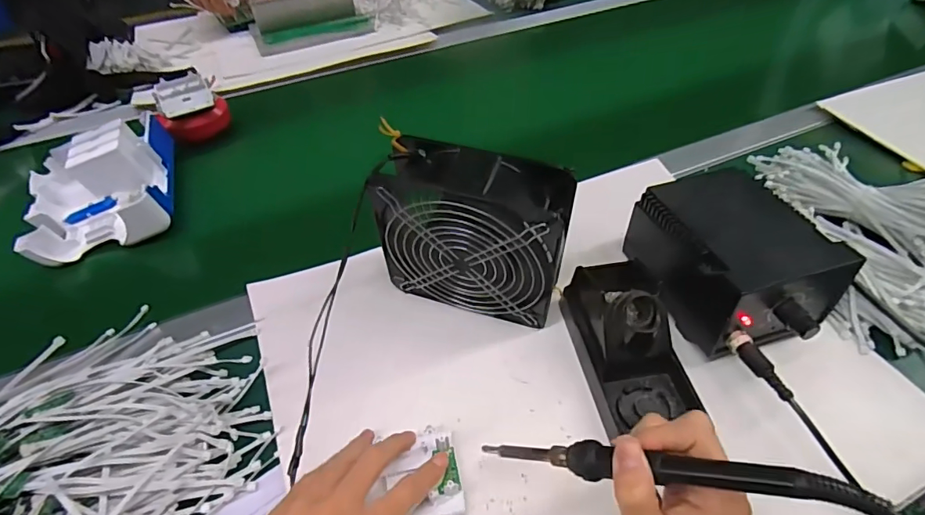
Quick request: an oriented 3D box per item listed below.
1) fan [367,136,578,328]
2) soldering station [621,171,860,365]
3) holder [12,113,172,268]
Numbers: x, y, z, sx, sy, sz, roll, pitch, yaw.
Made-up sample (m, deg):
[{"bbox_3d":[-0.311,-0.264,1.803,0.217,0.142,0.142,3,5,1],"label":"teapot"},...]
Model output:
[{"bbox_3d":[0.009,-0.014,0.416,0.149,0.161,0.056,13,51,13],"label":"fan"},{"bbox_3d":[0.243,0.004,0.439,0.122,0.088,0.163,-14,50,-9],"label":"soldering station"},{"bbox_3d":[-0.408,-0.083,0.546,0.146,0.056,0.166,-20,51,-14],"label":"holder"}]

